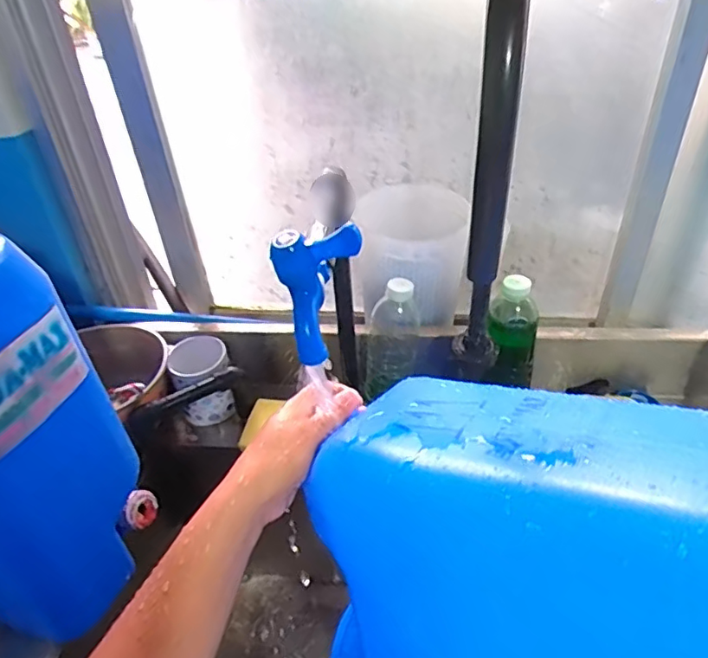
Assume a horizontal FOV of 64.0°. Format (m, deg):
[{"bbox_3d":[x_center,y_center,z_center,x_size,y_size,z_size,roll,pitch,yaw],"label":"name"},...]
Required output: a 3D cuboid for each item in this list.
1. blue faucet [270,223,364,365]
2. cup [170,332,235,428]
[{"bbox_3d":[-0.027,-0.029,0.387,0.056,0.086,0.051,-27,44,-26],"label":"blue faucet"},{"bbox_3d":[-0.211,0.073,0.790,0.082,0.098,0.084,-3,39,2],"label":"cup"}]

